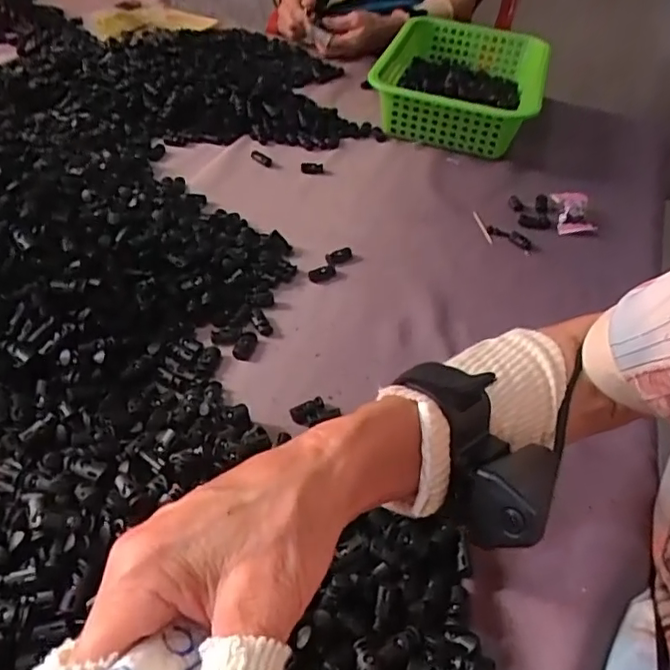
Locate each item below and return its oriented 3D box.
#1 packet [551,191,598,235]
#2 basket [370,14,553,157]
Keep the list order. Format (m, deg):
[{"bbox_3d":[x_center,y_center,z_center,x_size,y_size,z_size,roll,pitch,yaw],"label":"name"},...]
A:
[{"bbox_3d":[0.282,-0.144,0.686,0.042,0.022,0.061,3,46,-3],"label":"packet"},{"bbox_3d":[0.185,-0.367,0.854,0.218,0.083,0.296,15,46,8],"label":"basket"}]

